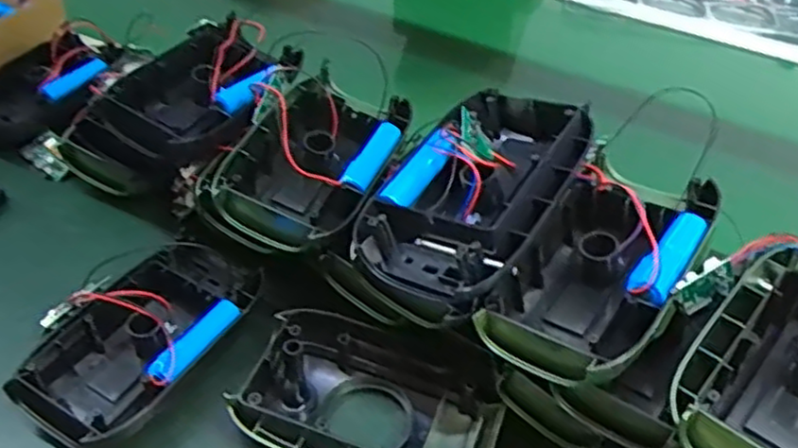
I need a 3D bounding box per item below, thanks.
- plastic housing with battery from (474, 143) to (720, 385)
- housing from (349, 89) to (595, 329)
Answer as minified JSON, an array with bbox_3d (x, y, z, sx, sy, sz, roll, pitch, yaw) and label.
[{"bbox_3d":[0.115,0.024,0.404,0.088,0.062,0.154,25,47,19],"label":"plastic housing with battery"},{"bbox_3d":[0.047,-0.016,0.435,0.098,0.076,0.162,24,47,19],"label":"housing"}]

